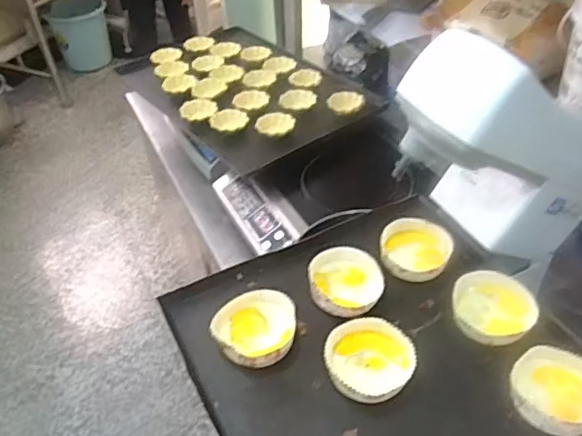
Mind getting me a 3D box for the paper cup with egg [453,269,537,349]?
[{"bbox_3d":[0.239,0.110,0.657,0.092,0.028,0.101,-2,42,2],"label":"paper cup with egg"}]

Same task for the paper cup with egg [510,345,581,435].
[{"bbox_3d":[0.275,0.179,0.573,0.087,0.025,0.094,-2,42,2],"label":"paper cup with egg"}]

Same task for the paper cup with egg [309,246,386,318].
[{"bbox_3d":[0.069,0.078,0.700,0.089,0.027,0.097,-2,42,2],"label":"paper cup with egg"}]

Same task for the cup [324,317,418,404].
[{"bbox_3d":[0.084,0.159,0.620,0.094,0.038,0.091,28,51,29],"label":"cup"}]

